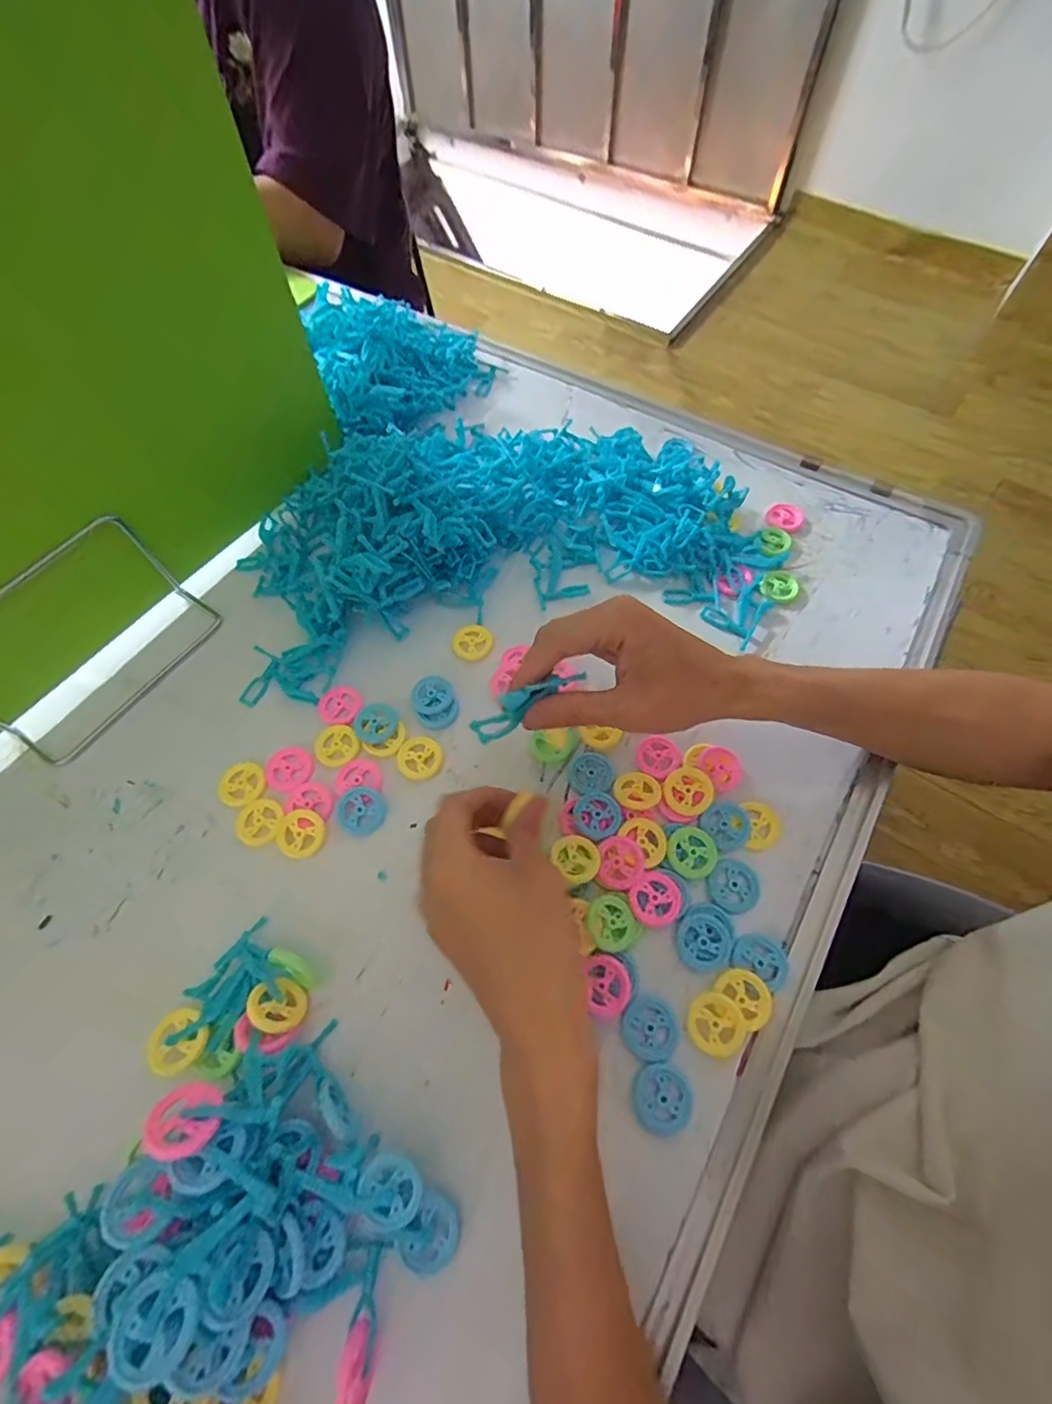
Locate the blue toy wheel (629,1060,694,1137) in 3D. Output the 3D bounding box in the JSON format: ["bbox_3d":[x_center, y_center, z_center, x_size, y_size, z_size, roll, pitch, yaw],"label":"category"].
[{"bbox_3d":[0.069,0.201,0.274,0.029,0.004,0.029,-1,64,1],"label":"blue toy wheel"}]

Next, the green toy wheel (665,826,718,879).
[{"bbox_3d":[0.100,0.091,0.327,0.029,0.005,0.029,-1,64,1],"label":"green toy wheel"}]

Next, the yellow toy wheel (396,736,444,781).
[{"bbox_3d":[-0.071,0.038,0.363,0.029,0.006,0.030,-1,64,1],"label":"yellow toy wheel"}]

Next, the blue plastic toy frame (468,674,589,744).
[{"bbox_3d":[0.001,-0.001,0.279,0.063,0.016,0.015,-33,65,-3],"label":"blue plastic toy frame"}]

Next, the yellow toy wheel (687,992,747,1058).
[{"bbox_3d":[0.101,0.171,0.288,0.028,0.004,0.029,-1,64,1],"label":"yellow toy wheel"}]

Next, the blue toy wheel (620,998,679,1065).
[{"bbox_3d":[0.067,0.175,0.290,0.029,0.004,0.029,-1,64,1],"label":"blue toy wheel"}]

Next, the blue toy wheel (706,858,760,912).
[{"bbox_3d":[0.124,0.109,0.322,0.029,0.004,0.030,-1,64,1],"label":"blue toy wheel"}]

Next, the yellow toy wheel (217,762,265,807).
[{"bbox_3d":[-0.186,0.053,0.352,0.028,0.004,0.030,-1,64,1],"label":"yellow toy wheel"}]

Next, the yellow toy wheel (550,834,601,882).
[{"bbox_3d":[0.030,0.091,0.321,0.029,0.006,0.026,41,72,19],"label":"yellow toy wheel"}]

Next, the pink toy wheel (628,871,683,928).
[{"bbox_3d":[0.076,0.115,0.314,0.029,0.007,0.030,-1,64,1],"label":"pink toy wheel"}]

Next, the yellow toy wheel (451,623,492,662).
[{"bbox_3d":[-0.040,-0.045,0.407,0.029,0.008,0.029,-1,64,1],"label":"yellow toy wheel"}]

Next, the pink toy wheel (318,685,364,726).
[{"bbox_3d":[-0.131,0.003,0.383,0.030,0.005,0.030,-1,64,1],"label":"pink toy wheel"}]

